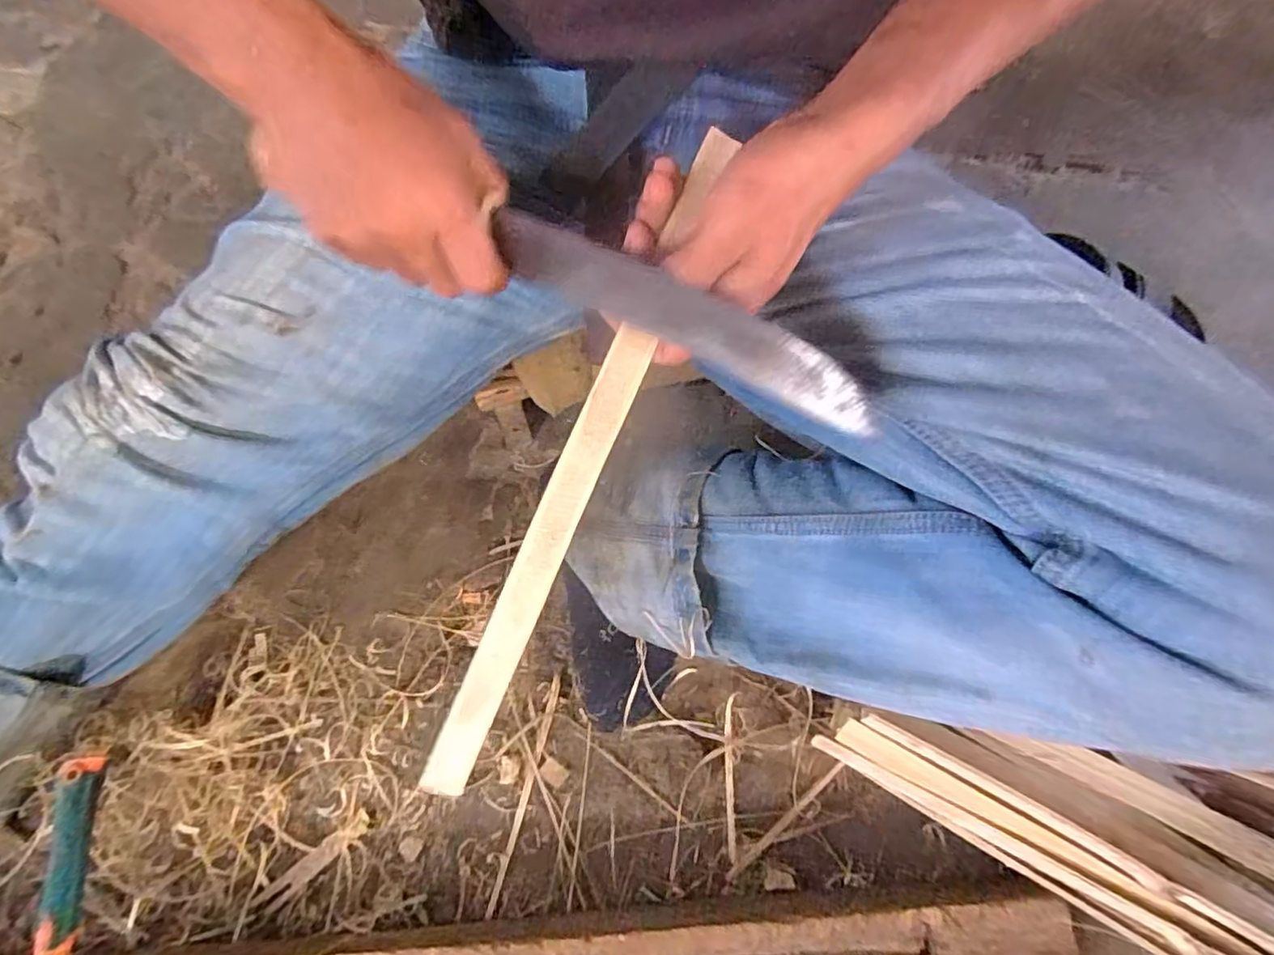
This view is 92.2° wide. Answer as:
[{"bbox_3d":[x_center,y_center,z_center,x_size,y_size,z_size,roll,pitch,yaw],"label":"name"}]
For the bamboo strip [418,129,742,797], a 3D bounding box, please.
[{"bbox_3d":[-0.030,-0.001,0.303,0.022,0.013,0.344,24,94,9],"label":"bamboo strip"}]

